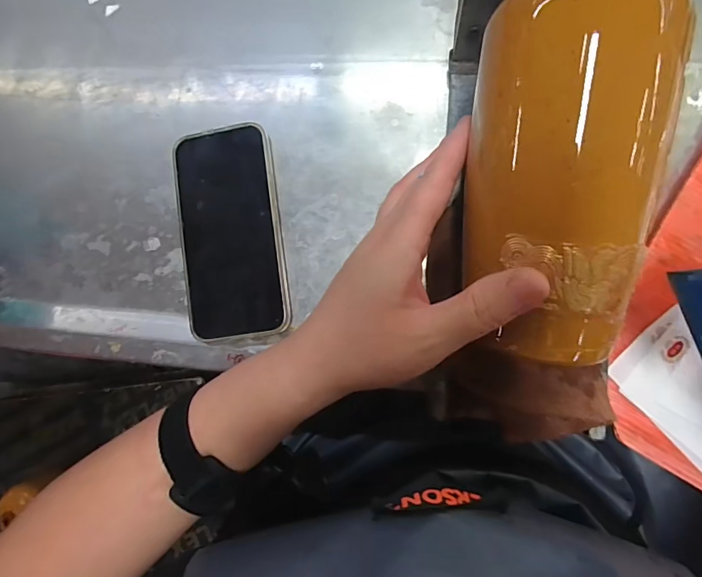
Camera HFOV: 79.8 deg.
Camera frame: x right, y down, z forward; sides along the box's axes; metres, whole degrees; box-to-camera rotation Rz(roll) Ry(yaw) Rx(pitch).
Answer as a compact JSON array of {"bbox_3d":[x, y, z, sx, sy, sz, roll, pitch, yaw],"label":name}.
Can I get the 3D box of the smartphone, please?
[{"bbox_3d":[-0.090,-0.042,0.315,0.077,0.016,0.157,-9,85,8],"label":"smartphone"}]

